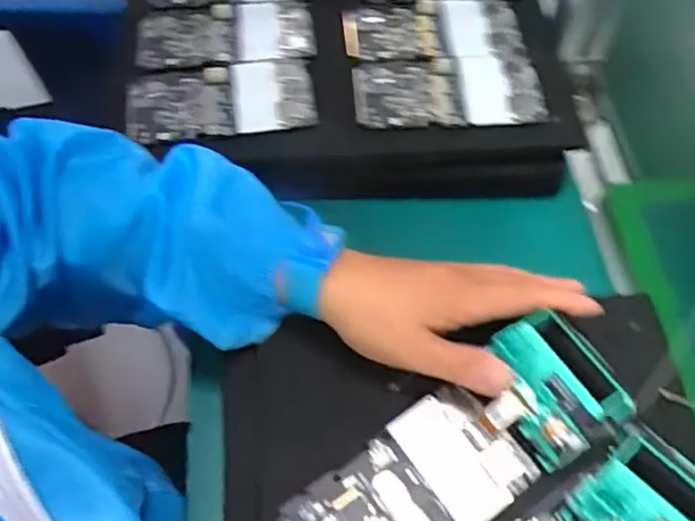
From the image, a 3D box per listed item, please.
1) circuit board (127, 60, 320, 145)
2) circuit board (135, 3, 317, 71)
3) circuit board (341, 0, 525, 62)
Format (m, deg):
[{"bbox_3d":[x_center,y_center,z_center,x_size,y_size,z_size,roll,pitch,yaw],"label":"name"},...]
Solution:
[{"bbox_3d":[-0.091,-0.114,0.472,0.131,0.010,0.061,-9,59,-6],"label":"circuit board"},{"bbox_3d":[-0.094,-0.174,0.502,0.133,0.009,0.060,-7,59,-4],"label":"circuit board"},{"bbox_3d":[0.067,-0.179,0.511,0.136,0.007,0.063,-8,59,-5],"label":"circuit board"}]

